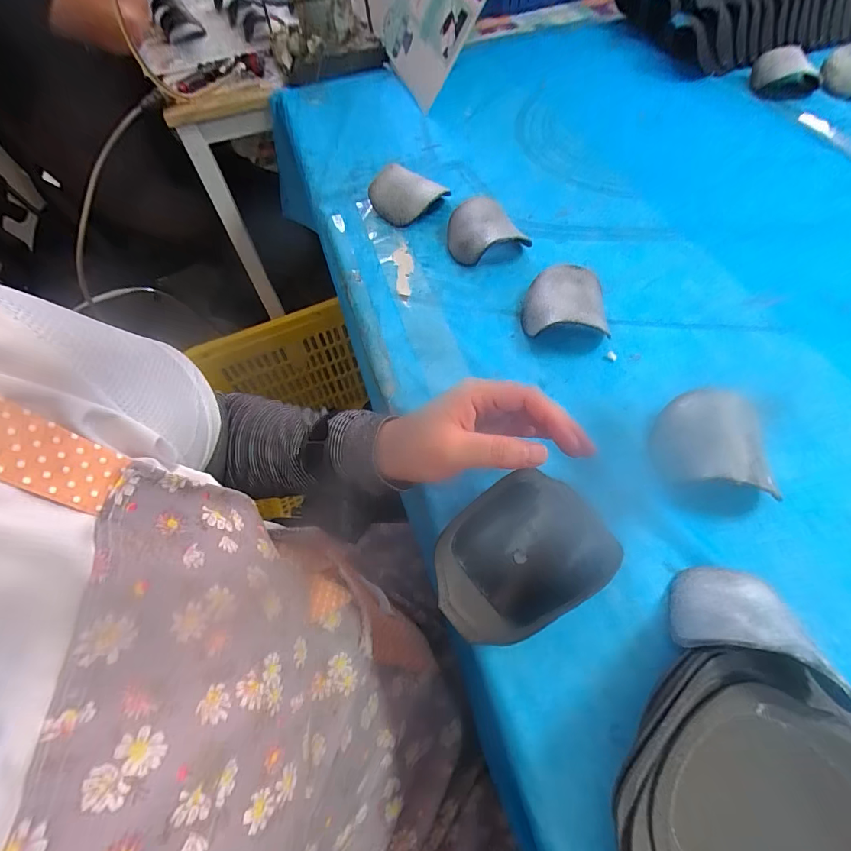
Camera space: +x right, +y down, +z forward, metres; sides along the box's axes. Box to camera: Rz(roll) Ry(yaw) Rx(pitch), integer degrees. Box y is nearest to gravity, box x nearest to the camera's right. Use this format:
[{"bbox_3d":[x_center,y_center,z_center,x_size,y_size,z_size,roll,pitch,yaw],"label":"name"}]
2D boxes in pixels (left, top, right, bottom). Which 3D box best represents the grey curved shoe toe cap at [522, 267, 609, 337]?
[{"bbox_3d":[0.145,-0.126,0.449,0.083,0.039,0.090,4,58,6],"label":"grey curved shoe toe cap"}]

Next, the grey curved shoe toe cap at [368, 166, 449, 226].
[{"bbox_3d":[-0.026,-0.295,0.554,0.099,0.043,0.064,20,61,15],"label":"grey curved shoe toe cap"}]

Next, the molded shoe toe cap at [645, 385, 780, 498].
[{"bbox_3d":[0.235,0.011,0.355,0.079,0.044,0.091,10,59,10],"label":"molded shoe toe cap"}]

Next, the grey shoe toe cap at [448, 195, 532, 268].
[{"bbox_3d":[0.066,-0.232,0.518,0.080,0.040,0.096,-27,60,-13],"label":"grey shoe toe cap"}]

